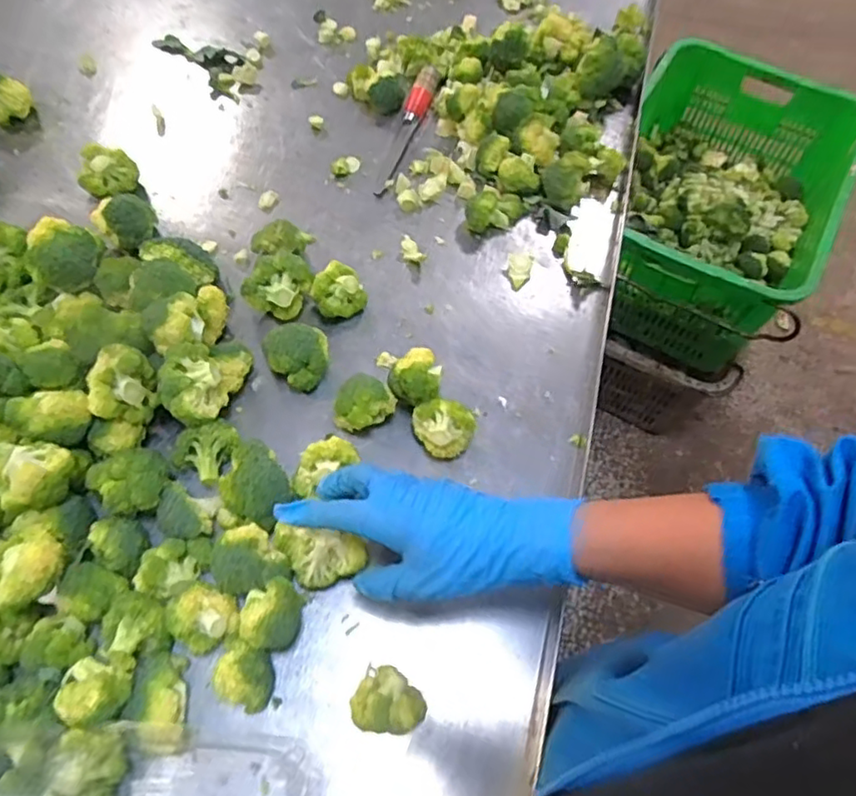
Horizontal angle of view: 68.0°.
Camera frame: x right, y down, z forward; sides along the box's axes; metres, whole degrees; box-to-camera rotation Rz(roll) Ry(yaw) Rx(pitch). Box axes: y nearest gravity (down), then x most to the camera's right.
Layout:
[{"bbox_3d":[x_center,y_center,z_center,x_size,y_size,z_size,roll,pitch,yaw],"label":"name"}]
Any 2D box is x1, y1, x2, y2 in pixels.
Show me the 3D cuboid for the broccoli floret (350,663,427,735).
[{"bbox_3d":[-0.026,0.210,0.436,0.048,0.044,0.041,24,62,9],"label":"broccoli floret"}]

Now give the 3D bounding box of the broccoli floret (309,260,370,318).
[{"bbox_3d":[-0.086,-0.098,0.597,0.045,0.043,0.047,2,61,-3],"label":"broccoli floret"}]

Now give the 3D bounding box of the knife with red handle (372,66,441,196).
[{"bbox_3d":[-0.026,-0.310,0.728,0.028,0.024,0.202,17,61,6],"label":"knife with red handle"}]

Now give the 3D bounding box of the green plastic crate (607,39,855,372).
[{"bbox_3d":[0.559,-0.370,1.247,0.411,0.274,0.566,25,64,11],"label":"green plastic crate"}]

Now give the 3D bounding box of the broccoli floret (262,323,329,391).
[{"bbox_3d":[-0.116,-0.036,0.562,0.055,0.044,0.051,-7,62,-8],"label":"broccoli floret"}]

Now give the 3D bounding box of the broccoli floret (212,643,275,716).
[{"bbox_3d":[-0.125,0.194,0.441,0.038,0.036,0.038,2,61,-3],"label":"broccoli floret"}]

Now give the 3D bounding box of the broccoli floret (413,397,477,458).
[{"bbox_3d":[0.012,0.025,0.531,0.038,0.049,0.048,-32,68,-19],"label":"broccoli floret"}]

